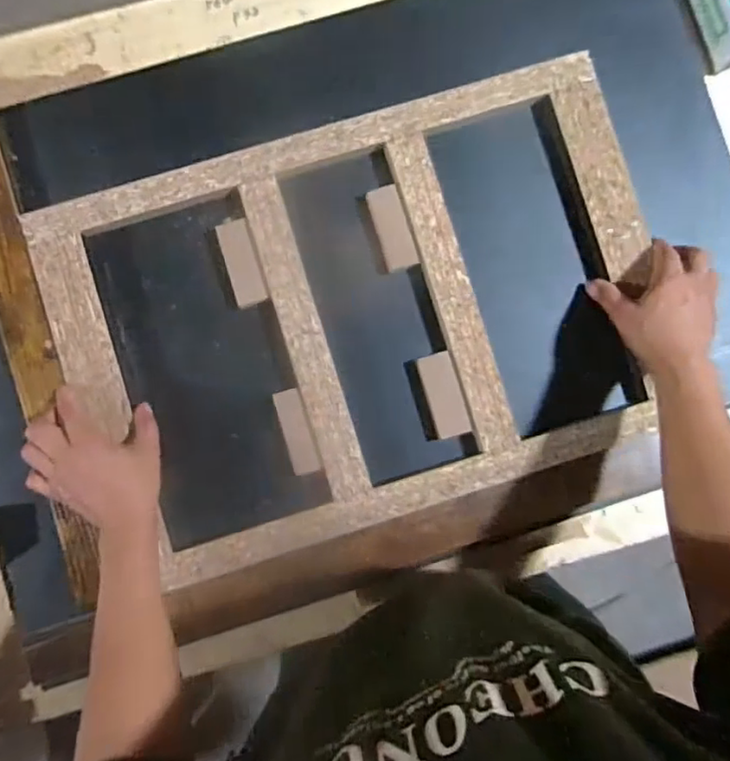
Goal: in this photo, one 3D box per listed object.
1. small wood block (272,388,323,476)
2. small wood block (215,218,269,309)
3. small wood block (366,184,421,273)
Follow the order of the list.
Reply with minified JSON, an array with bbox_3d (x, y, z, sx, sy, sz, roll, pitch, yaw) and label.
[{"bbox_3d":[-0.063,0.048,0.560,0.026,0.017,0.079,-17,88,-4],"label":"small wood block"},{"bbox_3d":[-0.116,-0.111,0.567,0.031,0.014,0.080,-16,88,-4],"label":"small wood block"},{"bbox_3d":[0.027,-0.147,0.572,0.030,0.015,0.079,-17,88,-4],"label":"small wood block"}]

